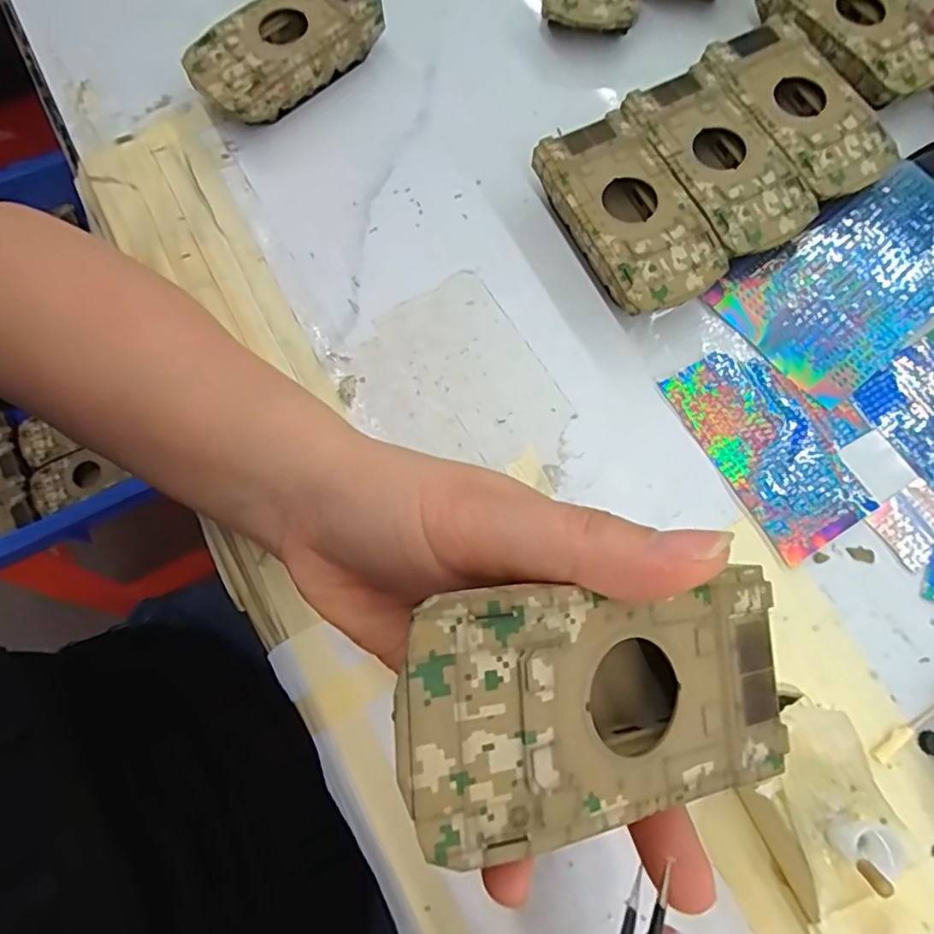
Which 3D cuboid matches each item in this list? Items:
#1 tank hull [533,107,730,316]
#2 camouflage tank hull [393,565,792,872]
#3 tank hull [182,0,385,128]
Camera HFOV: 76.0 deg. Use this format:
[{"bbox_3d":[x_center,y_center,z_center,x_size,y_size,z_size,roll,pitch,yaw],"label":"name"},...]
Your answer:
[{"bbox_3d":[0.073,-0.112,0.275,0.050,0.025,0.094,-27,74,-6],"label":"tank hull"},{"bbox_3d":[0.030,0.053,0.134,0.095,0.023,0.047,3,71,-26],"label":"camouflage tank hull"},{"bbox_3d":[-0.092,-0.212,0.306,0.095,0.029,0.048,-41,76,-10],"label":"tank hull"}]

